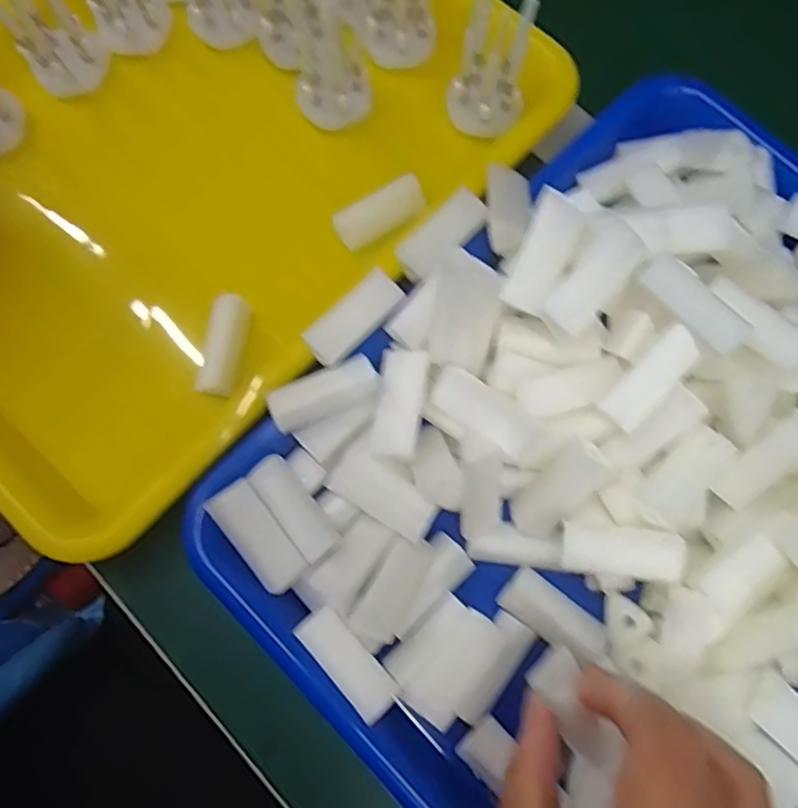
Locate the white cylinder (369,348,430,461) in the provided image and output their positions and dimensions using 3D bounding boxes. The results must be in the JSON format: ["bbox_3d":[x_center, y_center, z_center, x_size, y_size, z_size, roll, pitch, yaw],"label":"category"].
[{"bbox_3d":[0.000,0.000,0.275,0.020,0.017,0.045,9,76,1],"label":"white cylinder"}]

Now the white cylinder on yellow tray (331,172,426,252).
[{"bbox_3d":[-0.010,-0.094,0.319,0.045,0.018,0.014,-29,79,-8],"label":"white cylinder on yellow tray"}]

